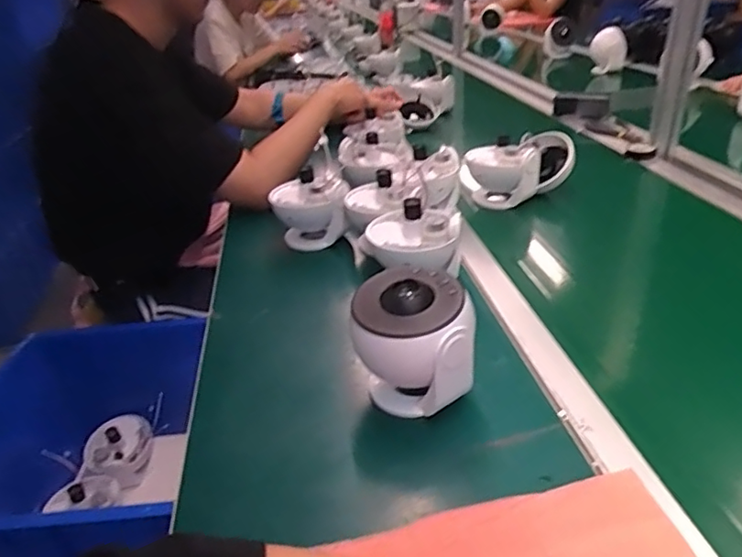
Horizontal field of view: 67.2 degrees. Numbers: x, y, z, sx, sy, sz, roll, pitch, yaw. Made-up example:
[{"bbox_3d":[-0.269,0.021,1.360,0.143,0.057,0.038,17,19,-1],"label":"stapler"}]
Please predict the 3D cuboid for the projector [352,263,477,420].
[{"bbox_3d":[0.042,0.064,0.536,0.111,0.117,0.103,-4,30,2],"label":"projector"}]

